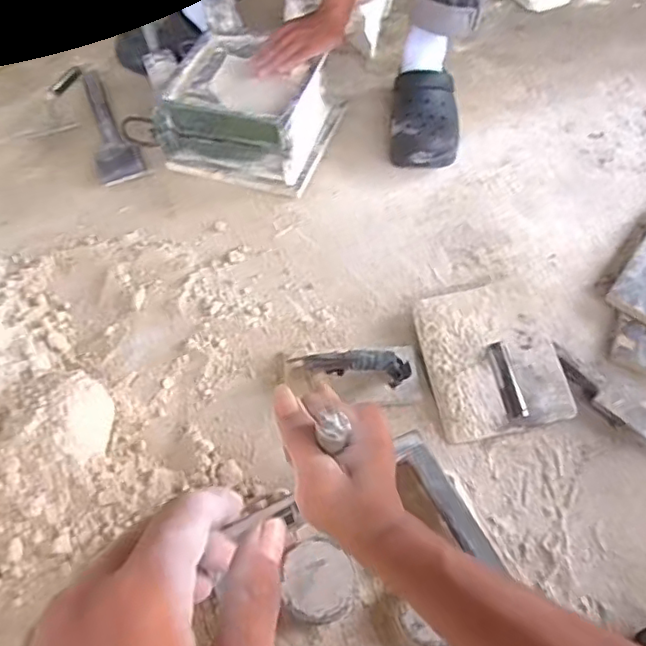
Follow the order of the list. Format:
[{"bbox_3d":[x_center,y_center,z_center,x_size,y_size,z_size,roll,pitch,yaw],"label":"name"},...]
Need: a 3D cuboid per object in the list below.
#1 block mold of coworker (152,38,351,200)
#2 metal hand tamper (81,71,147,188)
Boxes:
[{"bbox_3d":[-0.117,-0.356,1.009,0.247,0.139,0.222,15,60,11],"label":"block mold of coworker"},{"bbox_3d":[-0.411,-0.371,1.121,0.079,0.015,0.327,-24,60,-11],"label":"metal hand tamper"}]

